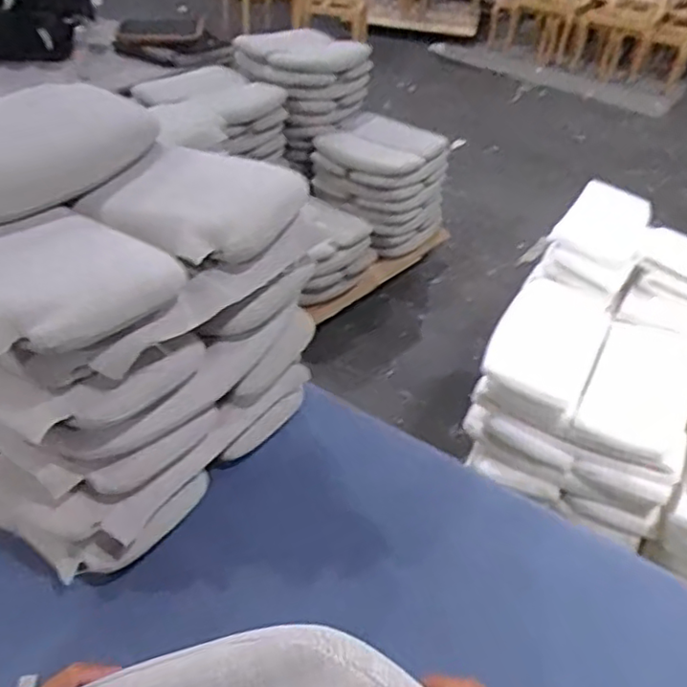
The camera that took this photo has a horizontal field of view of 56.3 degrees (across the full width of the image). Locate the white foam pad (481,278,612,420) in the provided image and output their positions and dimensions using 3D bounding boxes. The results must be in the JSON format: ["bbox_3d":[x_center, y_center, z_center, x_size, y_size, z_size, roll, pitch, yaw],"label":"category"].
[{"bbox_3d":[0.512,-0.010,1.584,0.237,0.060,0.463,23,42,20],"label":"white foam pad"}]

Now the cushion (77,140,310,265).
[{"bbox_3d":[-0.189,-0.189,0.848,0.259,0.051,0.224,22,42,20],"label":"cushion"}]

